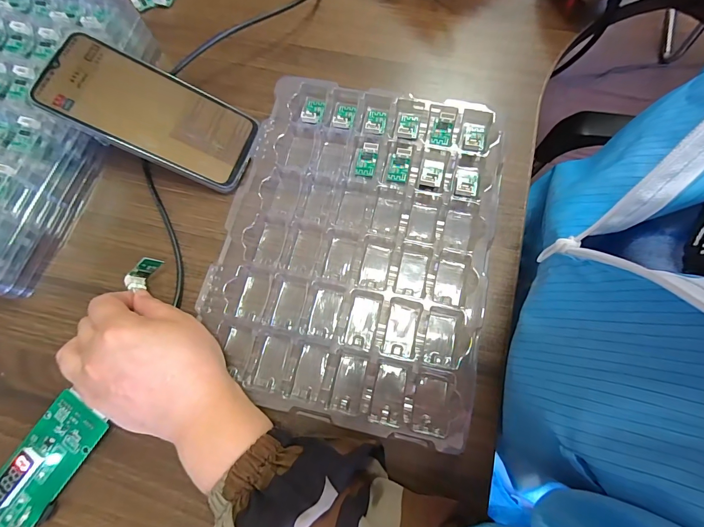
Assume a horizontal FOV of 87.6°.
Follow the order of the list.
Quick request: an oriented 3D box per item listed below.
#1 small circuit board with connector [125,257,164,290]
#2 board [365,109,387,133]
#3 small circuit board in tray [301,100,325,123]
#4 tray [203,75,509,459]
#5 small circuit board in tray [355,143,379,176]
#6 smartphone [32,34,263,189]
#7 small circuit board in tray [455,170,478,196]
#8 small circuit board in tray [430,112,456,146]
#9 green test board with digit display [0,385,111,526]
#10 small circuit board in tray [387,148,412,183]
[{"bbox_3d":[-0.163,0.006,0.286,0.013,0.015,0.028,29,75,12],"label":"small circuit board with connector"},{"bbox_3d":[0.022,-0.130,0.334,0.017,0.006,0.027,7,72,5],"label":"board"},{"bbox_3d":[-0.036,-0.141,0.339,0.020,0.007,0.026,5,72,4],"label":"small circuit board in tray"},{"bbox_3d":[0.004,-0.023,0.295,0.209,0.018,0.272,12,72,6],"label":"tray"},{"bbox_3d":[0.013,-0.092,0.321,0.018,0.008,0.028,7,92,8],"label":"small circuit board in tray"},{"bbox_3d":[-0.163,-0.124,0.306,0.158,0.007,0.076,24,72,-16],"label":"smartphone"},{"bbox_3d":[0.097,-0.069,0.310,0.018,0.008,0.027,10,72,6],"label":"small circuit board in tray"},{"bbox_3d":[0.081,-0.120,0.329,0.017,0.004,0.028,14,95,16],"label":"small circuit board in tray"},{"bbox_3d":[-0.219,0.146,0.252,0.046,0.010,0.104,29,77,12],"label":"green test board with digit display"},{"bbox_3d":[0.041,-0.085,0.320,0.017,0.004,0.030,12,92,13],"label":"small circuit board in tray"}]

